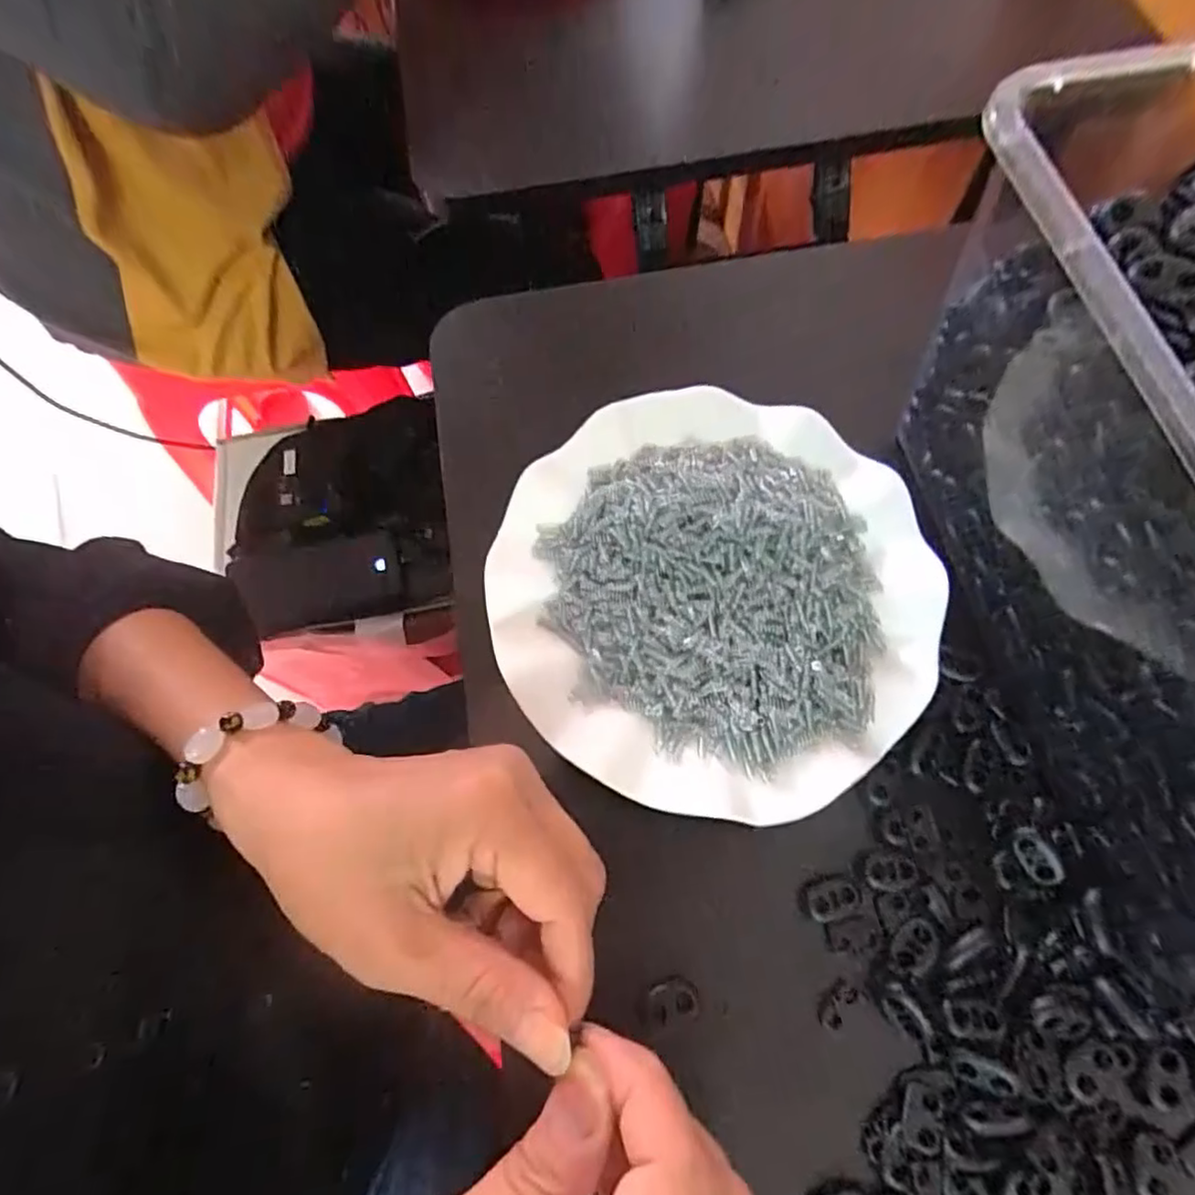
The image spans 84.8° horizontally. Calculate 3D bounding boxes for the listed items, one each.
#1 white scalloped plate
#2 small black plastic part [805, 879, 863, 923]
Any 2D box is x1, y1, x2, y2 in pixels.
[{"bbox_3d":[0.047,-0.007,0.273,0.175,0.029,0.176,0,70,1],"label":"white scalloped plate"},{"bbox_3d":[0.088,0.112,0.244,0.020,0.004,0.012,-18,69,-4],"label":"small black plastic part"}]

